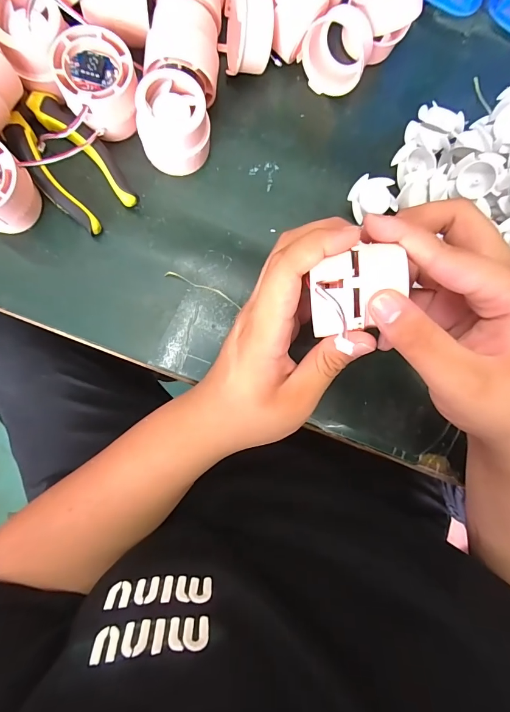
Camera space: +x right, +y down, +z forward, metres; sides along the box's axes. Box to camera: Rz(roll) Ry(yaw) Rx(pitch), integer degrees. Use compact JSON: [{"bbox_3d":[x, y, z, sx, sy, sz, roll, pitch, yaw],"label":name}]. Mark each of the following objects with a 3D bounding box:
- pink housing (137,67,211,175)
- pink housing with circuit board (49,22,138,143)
[{"bbox_3d":[-0.061,-0.175,0.269,0.050,0.048,0.056,-3,89,-7],"label":"pink housing"},{"bbox_3d":[-0.113,-0.197,0.263,0.051,0.049,0.053,0,88,-6],"label":"pink housing with circuit board"}]

